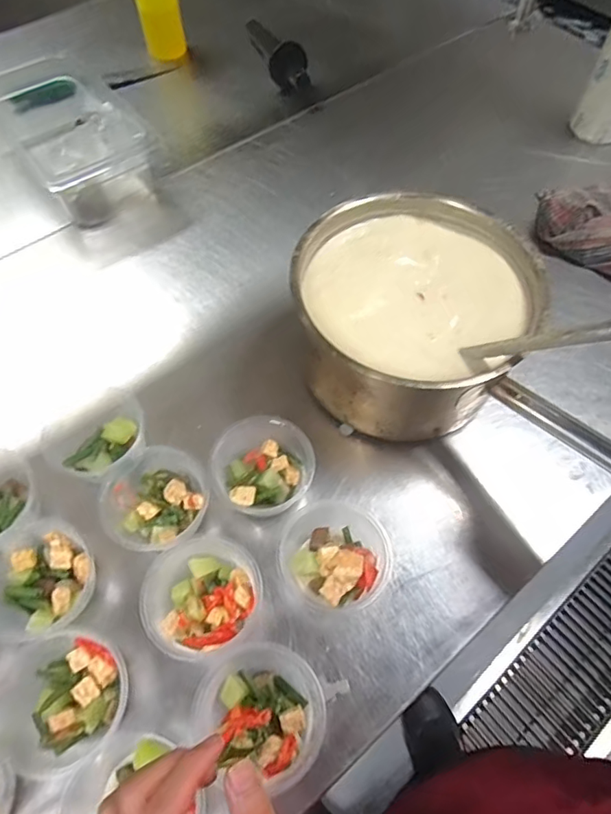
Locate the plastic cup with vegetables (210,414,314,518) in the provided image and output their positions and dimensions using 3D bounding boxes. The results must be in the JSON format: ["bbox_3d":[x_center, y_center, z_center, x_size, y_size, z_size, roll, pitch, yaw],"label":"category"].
[{"bbox_3d":[-0.042,0.065,0.533,0.095,0.064,0.090,0,59,0],"label":"plastic cup with vegetables"}]

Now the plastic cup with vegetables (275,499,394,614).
[{"bbox_3d":[0.027,0.143,0.498,0.106,0.052,0.104,35,65,19],"label":"plastic cup with vegetables"}]

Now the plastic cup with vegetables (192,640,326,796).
[{"bbox_3d":[-0.034,0.253,0.437,0.104,0.052,0.096,0,59,0],"label":"plastic cup with vegetables"}]

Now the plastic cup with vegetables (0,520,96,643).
[{"bbox_3d":[-0.251,0.174,0.494,0.100,0.076,0.110,0,59,0],"label":"plastic cup with vegetables"}]

